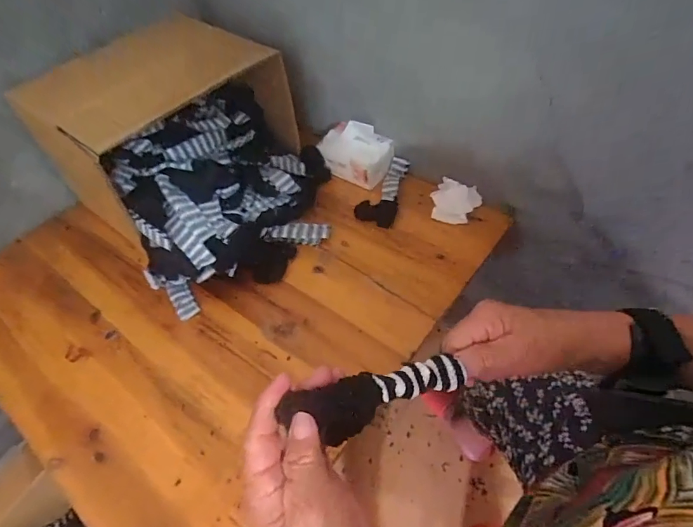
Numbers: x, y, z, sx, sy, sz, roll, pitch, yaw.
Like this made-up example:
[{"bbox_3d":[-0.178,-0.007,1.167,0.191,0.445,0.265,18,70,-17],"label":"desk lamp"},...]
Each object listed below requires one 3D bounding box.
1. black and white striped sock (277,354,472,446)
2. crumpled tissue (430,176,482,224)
[{"bbox_3d":[0.024,0.097,0.316,0.140,0.031,0.035,-11,51,-18],"label":"black and white striped sock"},{"bbox_3d":[0.198,-0.115,0.791,0.088,0.043,0.076,18,56,19],"label":"crumpled tissue"}]

